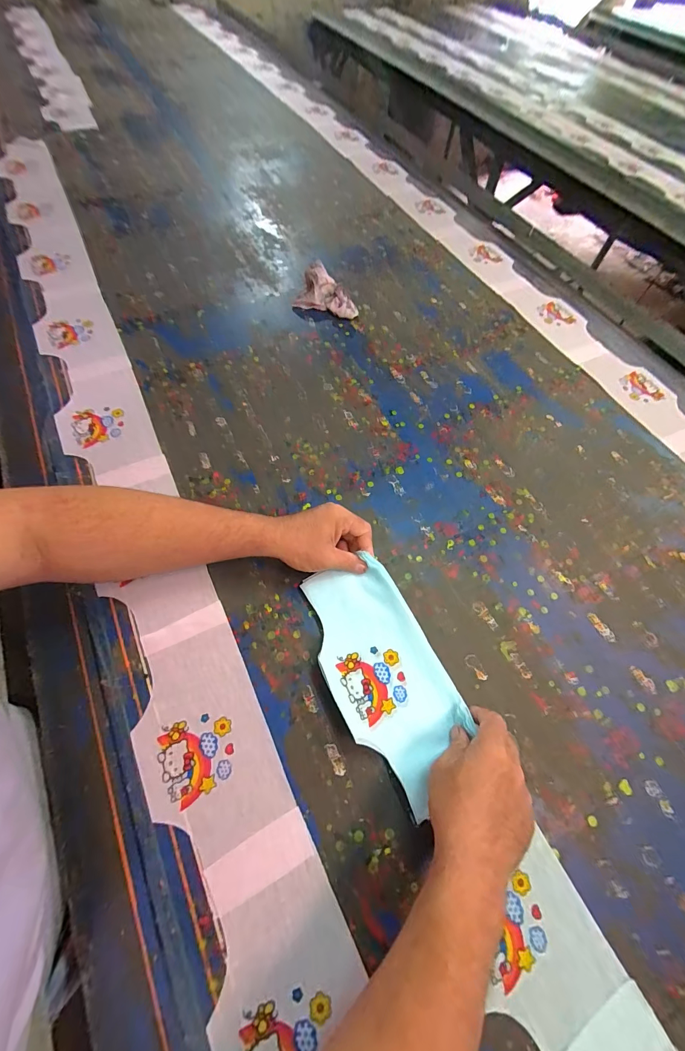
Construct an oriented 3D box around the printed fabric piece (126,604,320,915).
[{"bbox_3d":[-0.154,0.243,0.402,0.133,0.004,0.283,-24,68,-15],"label":"printed fabric piece"}]

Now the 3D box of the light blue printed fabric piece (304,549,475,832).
[{"bbox_3d":[0.049,0.168,0.431,0.132,0.019,0.262,-22,67,-14],"label":"light blue printed fabric piece"}]

